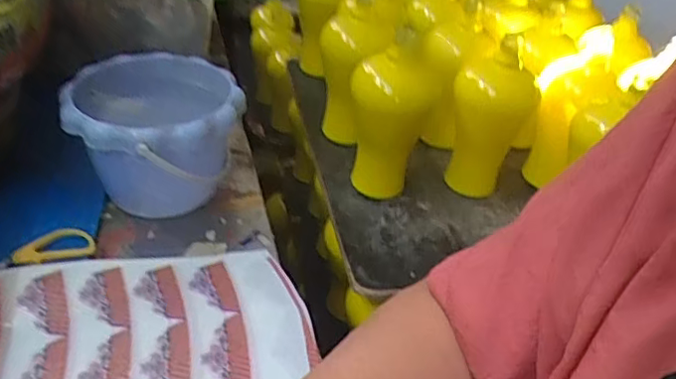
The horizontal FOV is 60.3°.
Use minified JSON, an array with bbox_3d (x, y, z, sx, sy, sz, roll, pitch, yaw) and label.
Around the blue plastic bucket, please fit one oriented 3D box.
[{"bbox_3d":[-0.175,-0.042,0.560,0.147,0.121,0.142,4,37,-3],"label":"blue plastic bucket"}]

